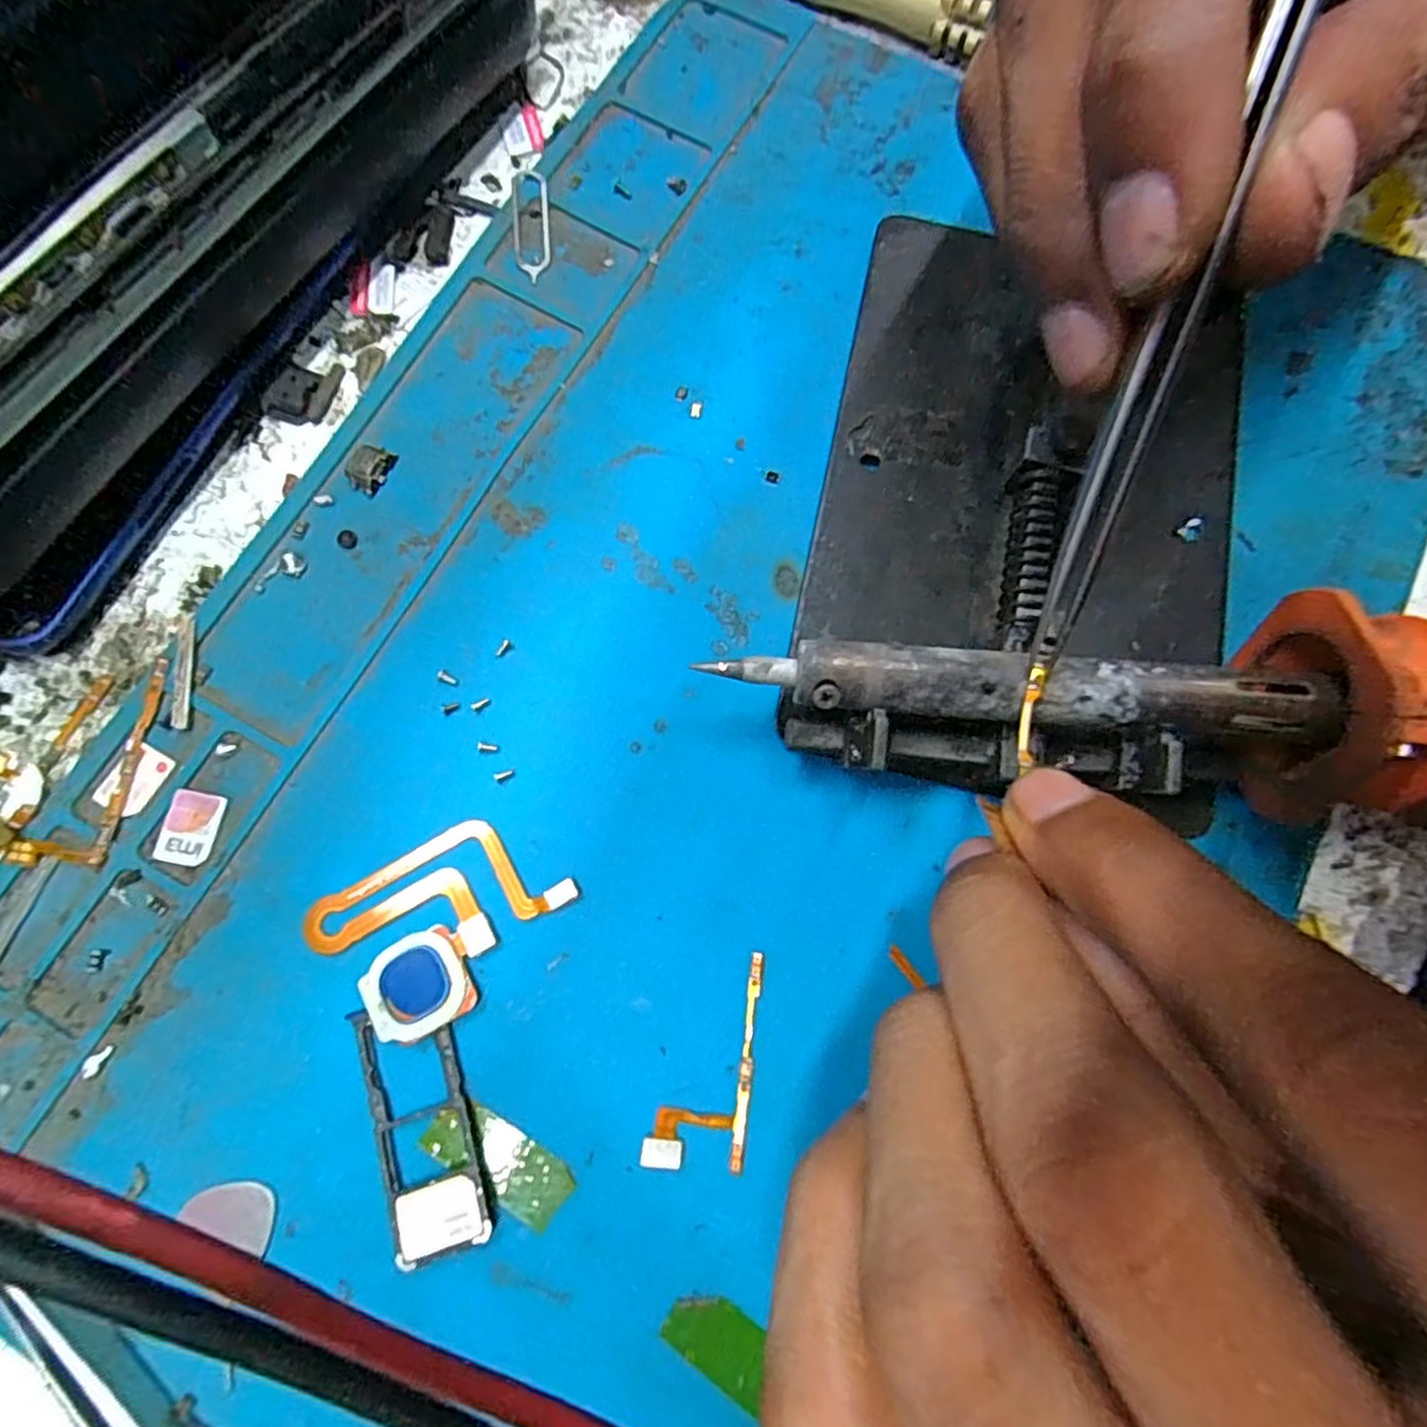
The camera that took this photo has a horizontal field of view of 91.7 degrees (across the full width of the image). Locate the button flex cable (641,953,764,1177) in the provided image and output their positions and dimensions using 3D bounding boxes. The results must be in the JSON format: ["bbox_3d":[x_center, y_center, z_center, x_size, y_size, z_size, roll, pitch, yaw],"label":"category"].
[{"bbox_3d":[-0.001,0.056,0.113,0.016,0.004,0.033,8,77,1],"label":"button flex cable"}]

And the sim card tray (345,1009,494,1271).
[{"bbox_3d":[-0.046,0.065,0.109,0.015,0.004,0.038,-19,78,-5],"label":"sim card tray"}]

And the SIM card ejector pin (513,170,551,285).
[{"bbox_3d":[-0.039,-0.105,0.149,0.007,0.004,0.026,-3,77,-1],"label":"SIM card ejector pin"}]

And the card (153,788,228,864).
[{"bbox_3d":[-0.091,0.020,0.121,0.009,0.004,0.012,11,76,-3],"label":"card"}]

